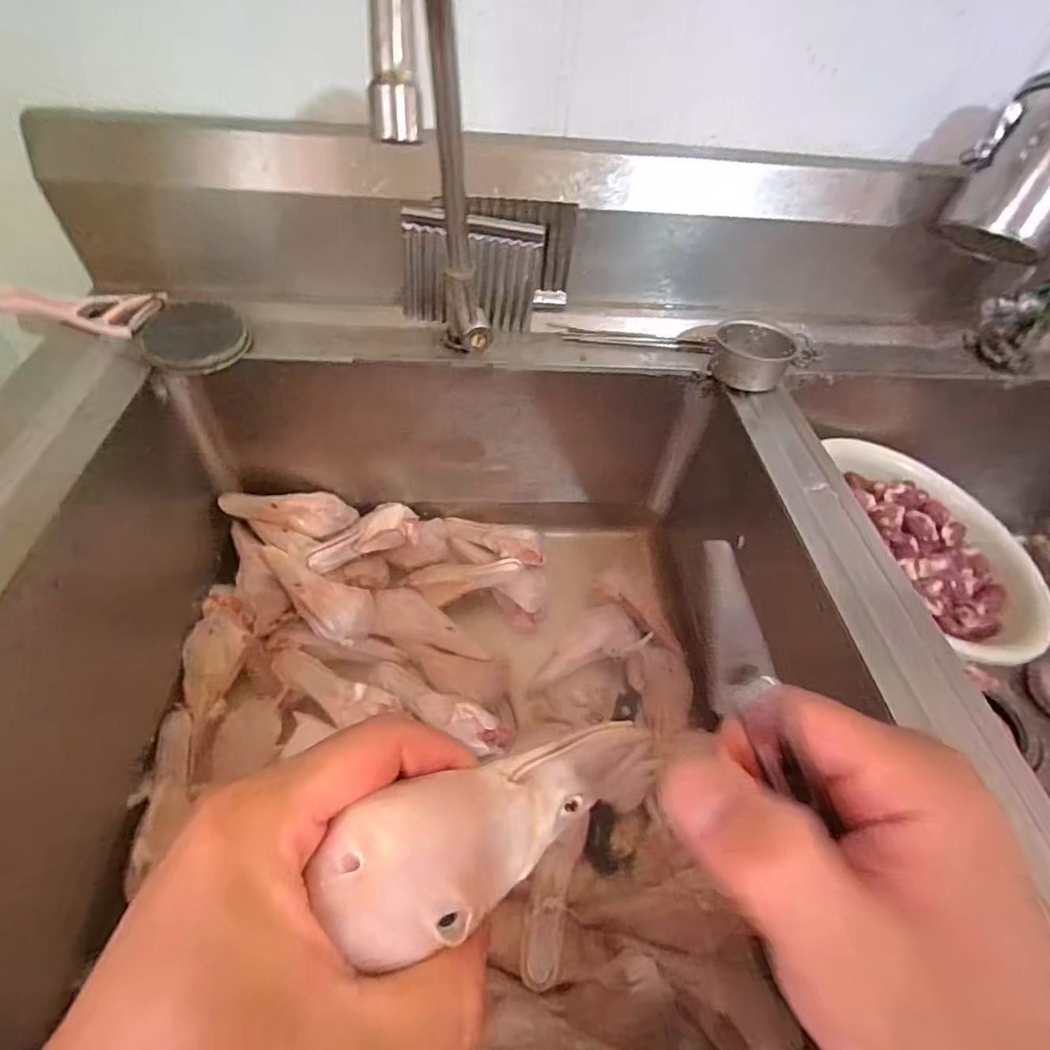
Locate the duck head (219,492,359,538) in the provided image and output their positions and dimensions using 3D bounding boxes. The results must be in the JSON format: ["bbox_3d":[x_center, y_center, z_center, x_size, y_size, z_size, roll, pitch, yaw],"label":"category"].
[{"bbox_3d":[-0.251,-0.015,0.570,0.133,0.031,0.037,6,47,-25],"label":"duck head"}]

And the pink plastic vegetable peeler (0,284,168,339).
[{"bbox_3d":[-0.380,-0.187,0.454,0.128,0.022,0.057,8,50,2],"label":"pink plastic vegetable peeler"}]

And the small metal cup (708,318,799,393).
[{"bbox_3d":[0.210,-0.157,0.493,0.067,0.036,0.073,17,51,9],"label":"small metal cup"}]

